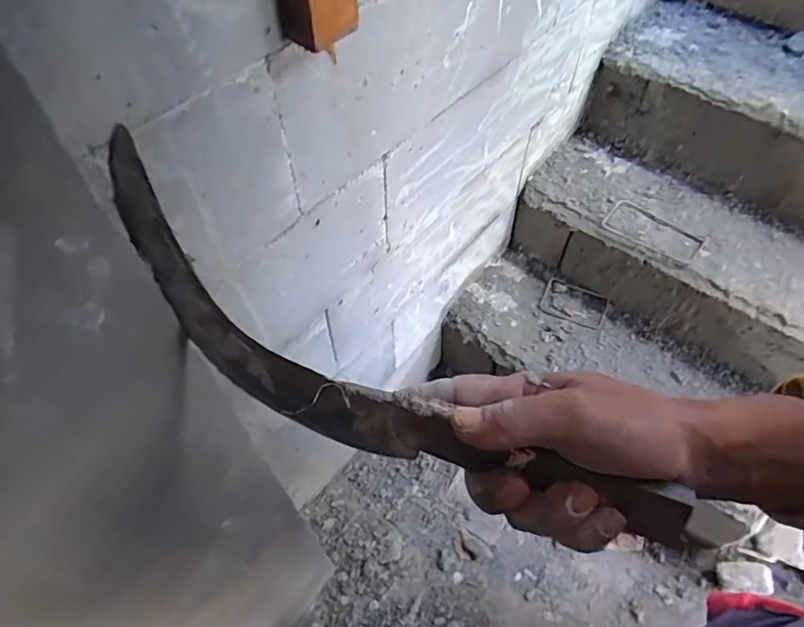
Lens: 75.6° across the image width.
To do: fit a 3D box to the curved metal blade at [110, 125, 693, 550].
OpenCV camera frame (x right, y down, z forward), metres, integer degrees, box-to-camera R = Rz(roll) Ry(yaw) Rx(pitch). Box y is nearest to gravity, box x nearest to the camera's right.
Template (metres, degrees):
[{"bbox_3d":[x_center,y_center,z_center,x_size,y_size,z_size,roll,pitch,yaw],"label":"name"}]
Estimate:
[{"bbox_3d":[-0.024,0.035,0.293,0.349,0.132,0.044,28,60,12],"label":"curved metal blade"}]

